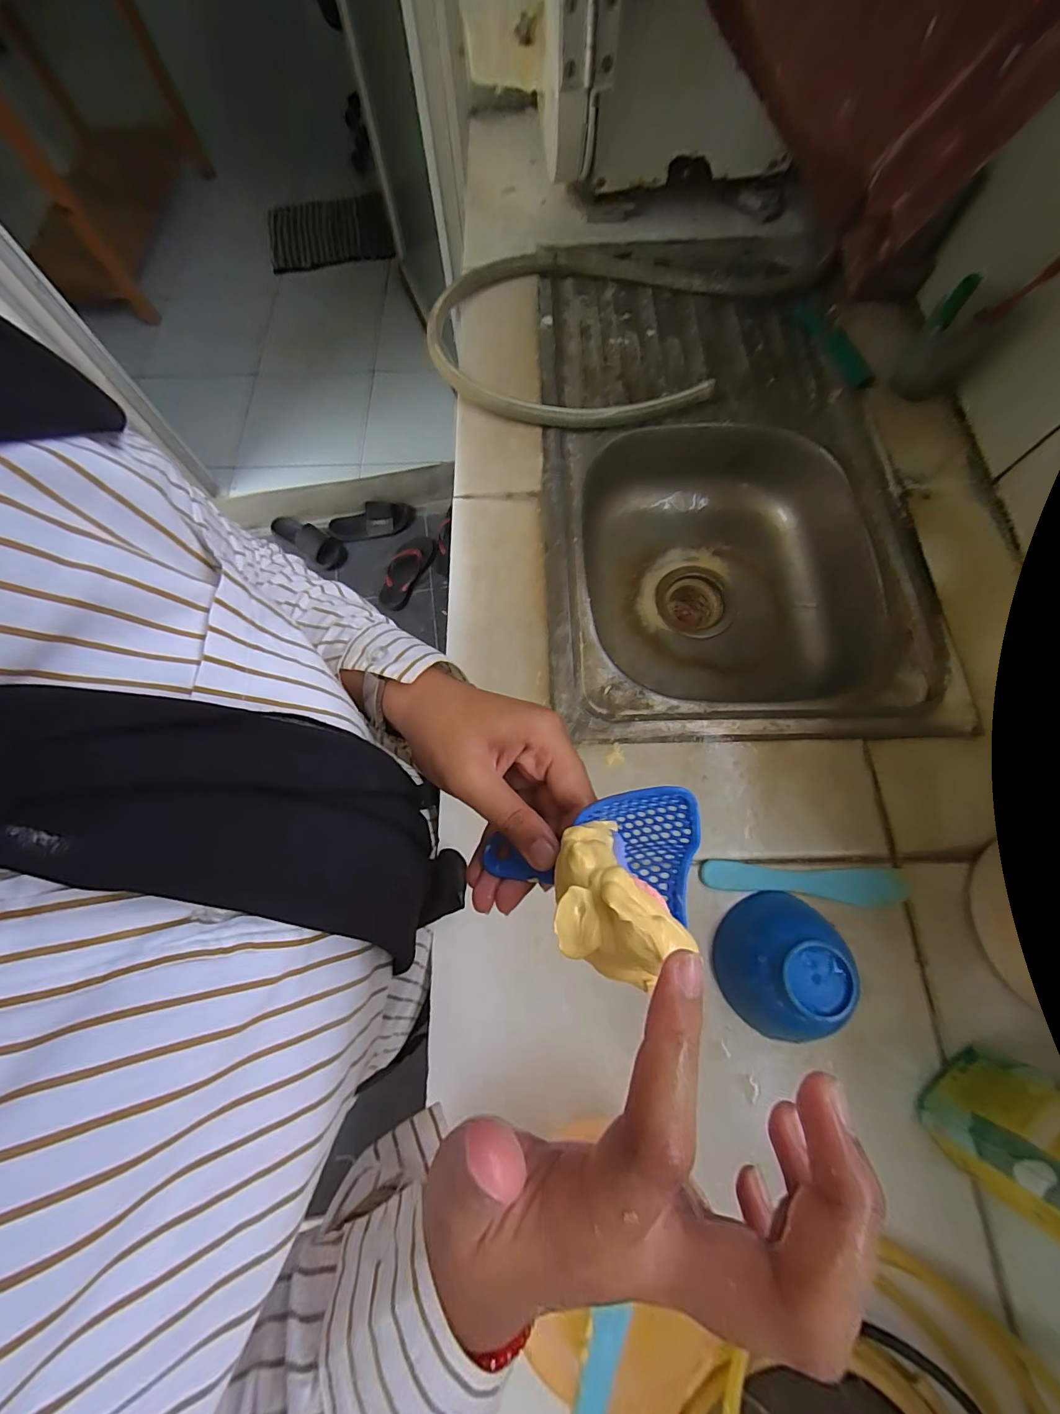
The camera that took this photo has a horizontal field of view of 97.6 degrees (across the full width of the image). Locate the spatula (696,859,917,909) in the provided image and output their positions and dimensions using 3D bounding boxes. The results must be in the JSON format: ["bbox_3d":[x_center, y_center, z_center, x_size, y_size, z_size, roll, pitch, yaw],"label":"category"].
[{"bbox_3d":[0.233,0.148,0.394,0.171,0.004,0.029,3,73,3],"label":"spatula"}]

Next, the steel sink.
[{"bbox_3d":[0.220,-0.253,0.598,0.403,0.142,0.640,-1,72,1],"label":"steel sink"}]

